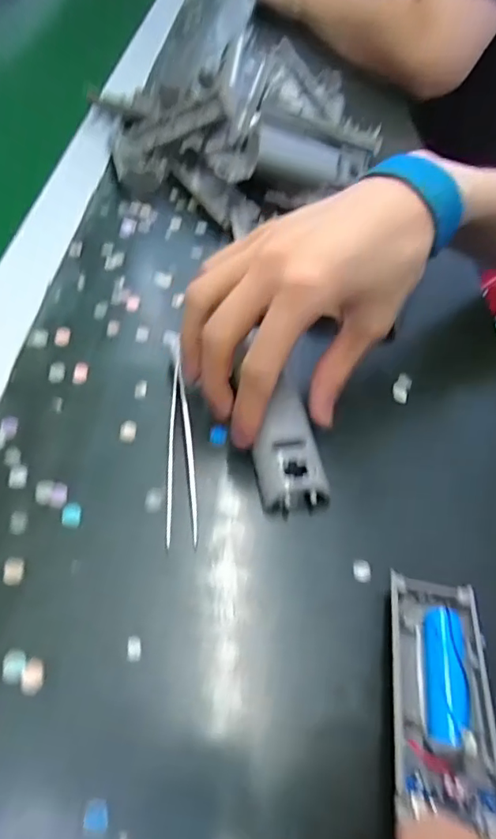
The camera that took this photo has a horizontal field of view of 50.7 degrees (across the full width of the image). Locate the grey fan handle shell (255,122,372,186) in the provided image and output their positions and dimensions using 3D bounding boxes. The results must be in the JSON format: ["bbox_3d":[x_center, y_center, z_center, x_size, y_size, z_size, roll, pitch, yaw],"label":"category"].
[{"bbox_3d":[0.052,-0.216,0.432,0.097,0.027,0.026,-1,47,-22],"label":"grey fan handle shell"}]

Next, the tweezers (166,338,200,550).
[{"bbox_3d":[-0.034,0.008,0.263,0.015,0.016,0.108,-4,65,-3],"label":"tweezers"}]

